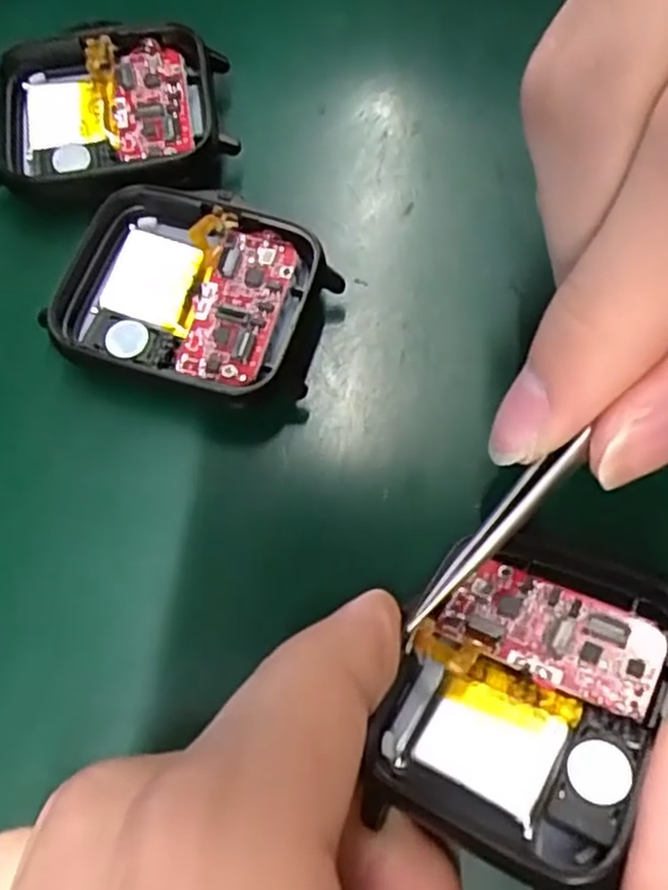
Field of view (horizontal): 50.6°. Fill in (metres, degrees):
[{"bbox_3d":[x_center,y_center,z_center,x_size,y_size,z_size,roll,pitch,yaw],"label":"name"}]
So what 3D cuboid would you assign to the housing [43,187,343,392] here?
[{"bbox_3d":[-0.025,-0.028,0.128,0.046,0.009,0.036,8,70,6],"label":"housing"}]

